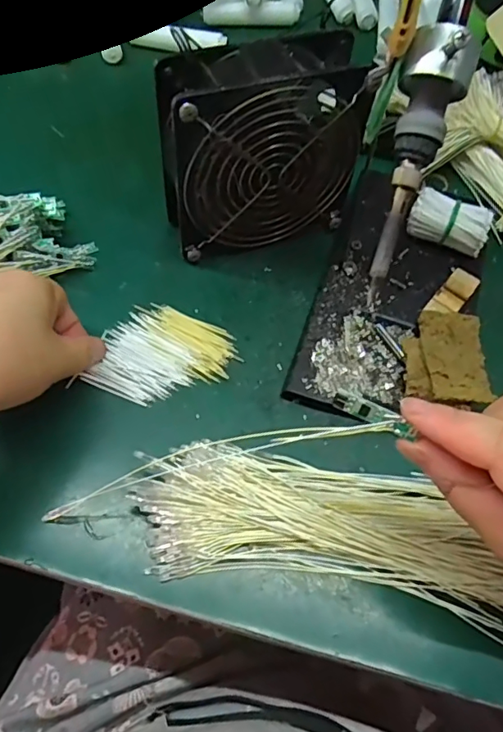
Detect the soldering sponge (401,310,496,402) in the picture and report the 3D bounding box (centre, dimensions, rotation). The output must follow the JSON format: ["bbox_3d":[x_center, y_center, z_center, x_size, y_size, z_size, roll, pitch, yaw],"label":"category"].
[{"bbox_3d":[0.117,-0.006,0.321,0.047,0.007,0.069,8,52,1],"label":"soldering sponge"}]

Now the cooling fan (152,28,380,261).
[{"bbox_3d":[0.003,-0.132,0.337,0.123,0.118,0.050,-14,63,-13],"label":"cooling fan"}]

